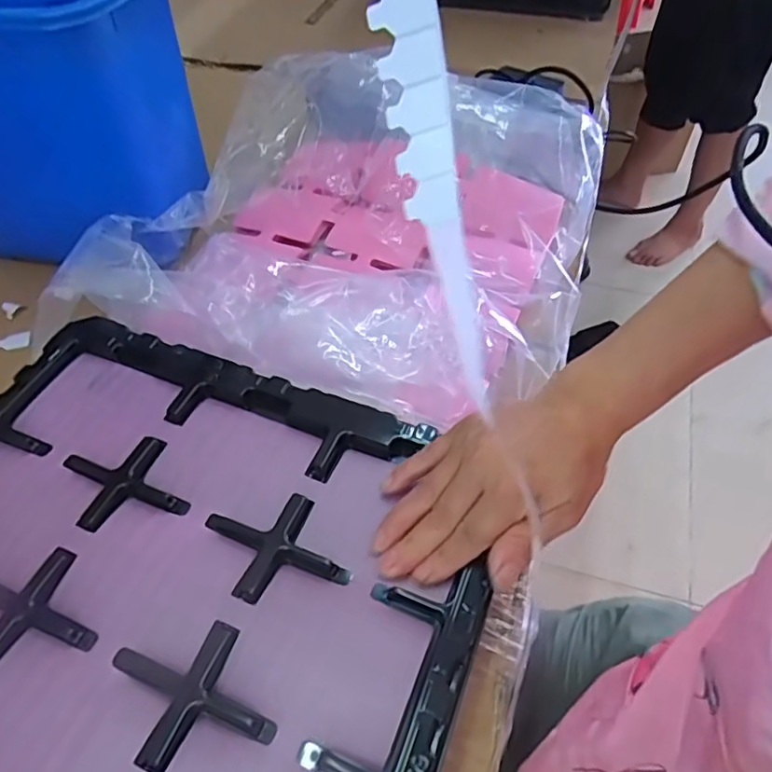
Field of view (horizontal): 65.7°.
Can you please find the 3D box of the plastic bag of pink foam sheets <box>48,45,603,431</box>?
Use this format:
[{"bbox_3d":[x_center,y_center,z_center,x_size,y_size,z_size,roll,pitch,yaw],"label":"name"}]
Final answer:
[{"bbox_3d":[-0.021,-0.136,0.507,0.355,0.103,0.327,19,56,16],"label":"plastic bag of pink foam sheets"}]

